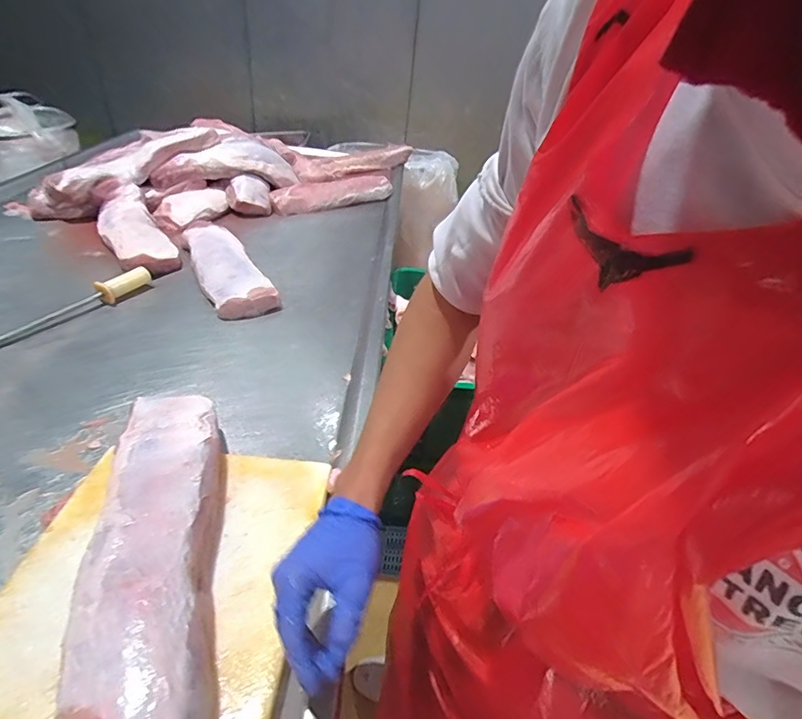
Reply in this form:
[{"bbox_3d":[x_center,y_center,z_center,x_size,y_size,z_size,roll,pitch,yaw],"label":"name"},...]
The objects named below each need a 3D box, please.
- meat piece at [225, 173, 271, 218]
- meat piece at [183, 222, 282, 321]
[{"bbox_3d":[-0.468,-0.506,1.457,0.128,0.086,0.118,-6,37,-14],"label":"meat piece"},{"bbox_3d":[-0.426,-0.234,1.121,0.135,0.056,0.481,-18,41,-27],"label":"meat piece"}]

